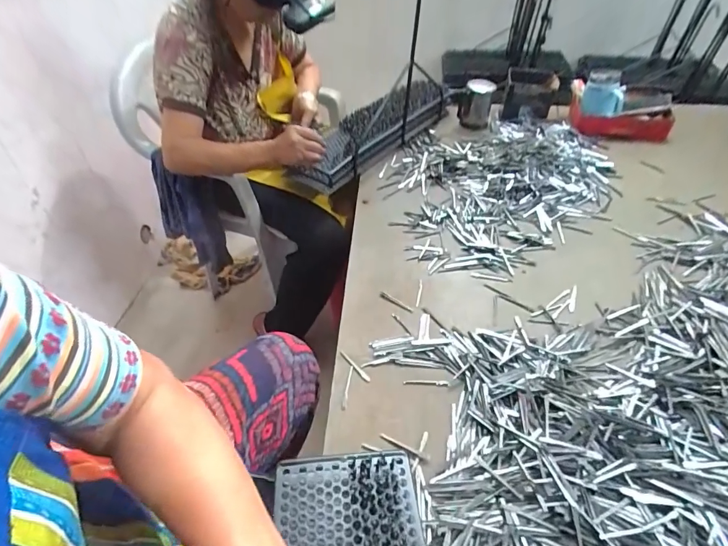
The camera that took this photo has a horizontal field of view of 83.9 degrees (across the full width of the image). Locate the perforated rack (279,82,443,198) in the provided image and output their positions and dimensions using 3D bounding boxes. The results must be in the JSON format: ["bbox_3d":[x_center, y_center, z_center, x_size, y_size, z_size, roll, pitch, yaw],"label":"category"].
[{"bbox_3d":[0.044,-0.377,1.032,0.112,0.114,0.491,24,48,24],"label":"perforated rack"}]

